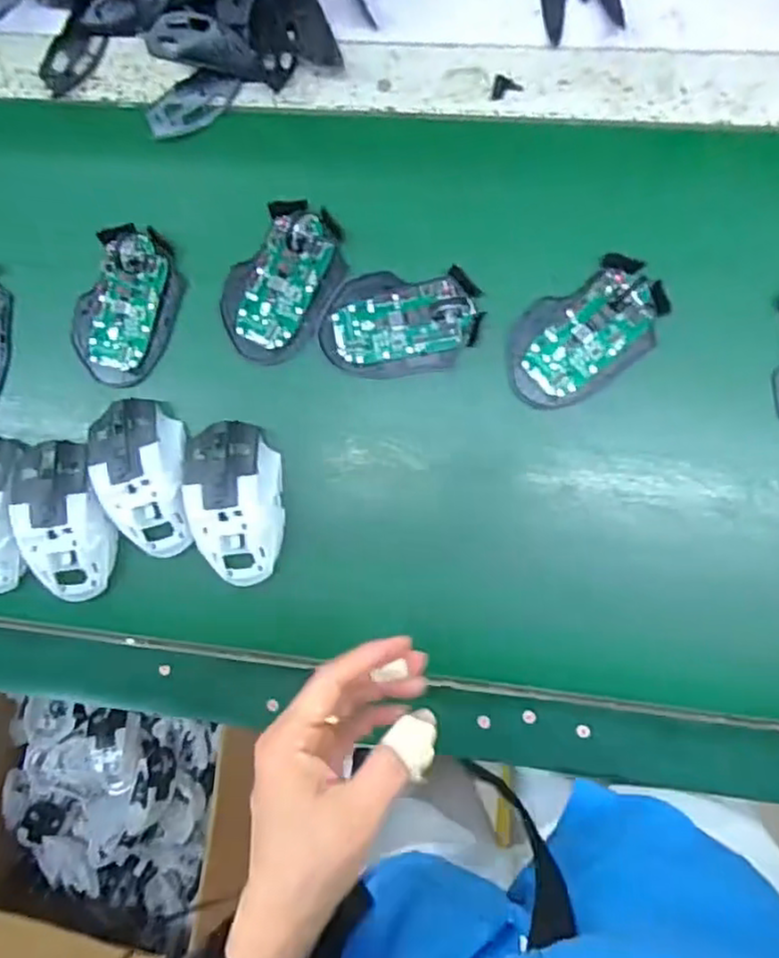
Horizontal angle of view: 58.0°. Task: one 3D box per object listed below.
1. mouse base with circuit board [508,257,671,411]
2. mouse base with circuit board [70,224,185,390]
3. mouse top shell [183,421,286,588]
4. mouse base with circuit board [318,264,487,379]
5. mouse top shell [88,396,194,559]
[{"bbox_3d":[0.136,-0.101,0.486,0.114,0.026,0.071,-33,86,5],"label":"mouse base with circuit board"},{"bbox_3d":[-0.197,-0.128,0.518,0.071,0.019,0.111,26,92,6],"label":"mouse base with circuit board"},{"bbox_3d":[-0.112,0.018,0.499,0.064,0.031,0.115,-5,89,6],"label":"mouse top shell"},{"bbox_3d":[0.007,-0.112,0.496,0.112,0.016,0.072,-4,89,6],"label":"mouse base with circuit board"},{"bbox_3d":[-0.181,-0.001,0.509,0.068,0.027,0.115,-11,88,6],"label":"mouse top shell"}]

